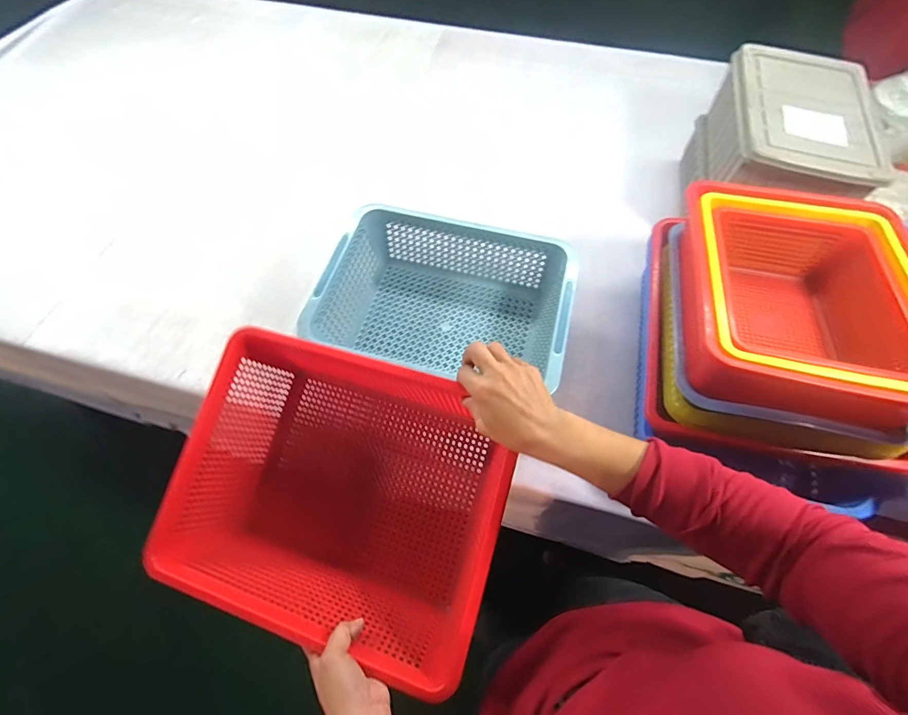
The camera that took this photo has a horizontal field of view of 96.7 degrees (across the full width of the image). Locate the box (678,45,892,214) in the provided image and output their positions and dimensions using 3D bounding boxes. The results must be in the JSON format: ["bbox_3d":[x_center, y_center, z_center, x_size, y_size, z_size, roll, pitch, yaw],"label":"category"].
[{"bbox_3d":[0.588,-0.367,0.758,0.226,0.208,0.322,13,64,7],"label":"box"}]

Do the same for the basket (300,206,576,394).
[{"bbox_3d":[-0.013,-0.087,0.703,0.397,0.136,0.284,9,65,5],"label":"basket"}]

